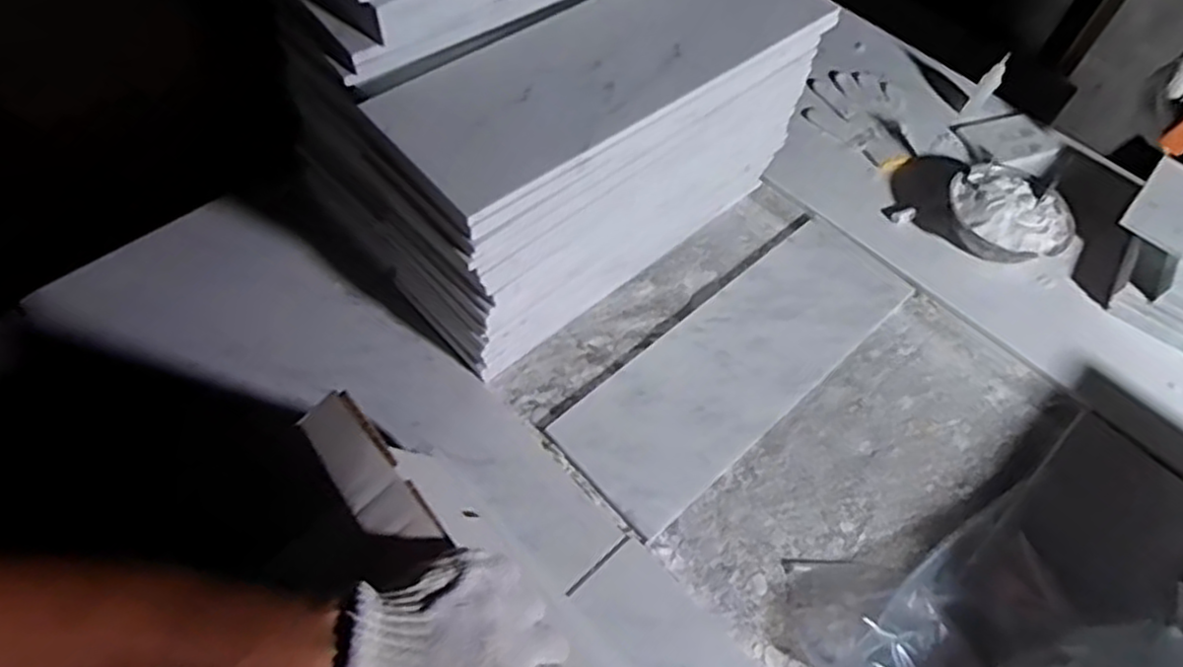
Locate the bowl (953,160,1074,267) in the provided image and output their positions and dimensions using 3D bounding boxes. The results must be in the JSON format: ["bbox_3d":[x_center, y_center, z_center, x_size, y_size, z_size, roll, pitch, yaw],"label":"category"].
[{"bbox_3d":[0.525,-0.148,0.921,0.152,0.050,0.140,2,57,-2],"label":"bowl"}]

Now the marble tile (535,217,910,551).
[{"bbox_3d":[0.170,0.024,0.811,0.449,0.009,0.154,-37,66,-24],"label":"marble tile"}]

